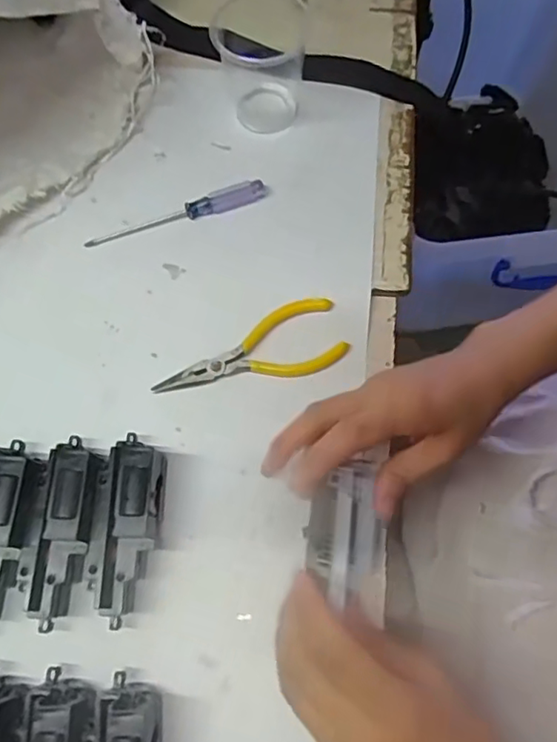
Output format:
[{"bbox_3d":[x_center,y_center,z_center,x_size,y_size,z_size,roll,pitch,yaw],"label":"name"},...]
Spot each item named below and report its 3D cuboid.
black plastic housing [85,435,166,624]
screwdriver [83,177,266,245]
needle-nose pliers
[{"bbox_3d":[-0.086,0.090,0.335,0.037,0.036,0.101,4,72,0],"label":"black plastic housing"},{"bbox_3d":[-0.070,-0.109,0.409,0.131,0.011,0.016,-20,74,-7],"label":"screwdriver"},{"bbox_3d":[-0.018,-0.008,0.377,0.125,0.007,0.046,-22,74,-8],"label":"needle-nose pliers"}]

